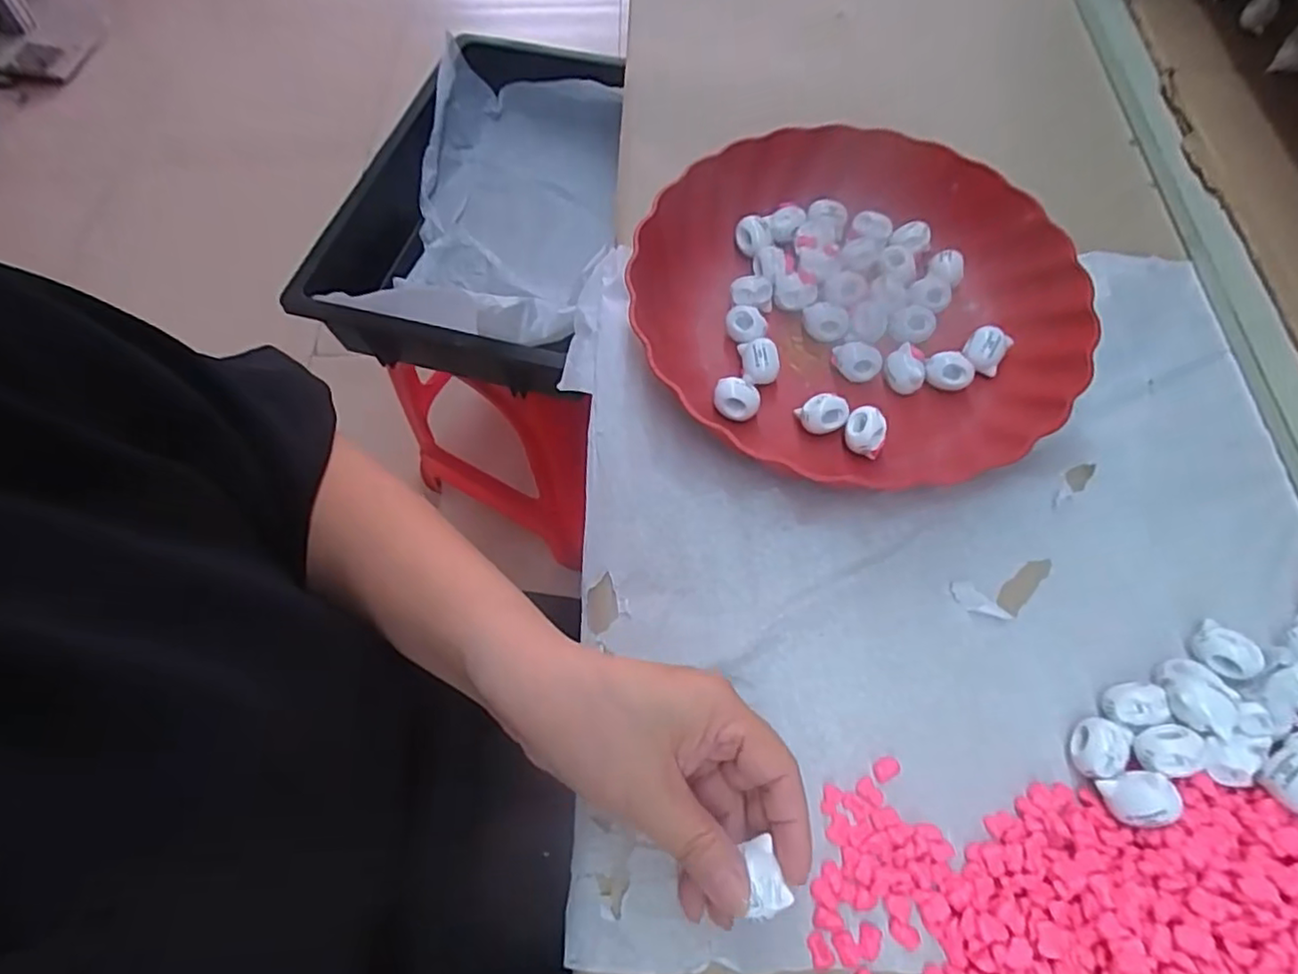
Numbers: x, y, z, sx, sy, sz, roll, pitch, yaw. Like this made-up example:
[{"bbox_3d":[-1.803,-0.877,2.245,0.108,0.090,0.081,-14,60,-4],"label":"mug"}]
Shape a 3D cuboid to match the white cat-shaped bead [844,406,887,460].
[{"bbox_3d":[0.117,-0.029,0.348,0.022,0.021,0.021,0,64,0],"label":"white cat-shaped bead"}]

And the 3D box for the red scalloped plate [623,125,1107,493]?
[{"bbox_3d":[0.115,-0.114,0.363,0.234,0.035,0.222,0,64,0],"label":"red scalloped plate"}]

